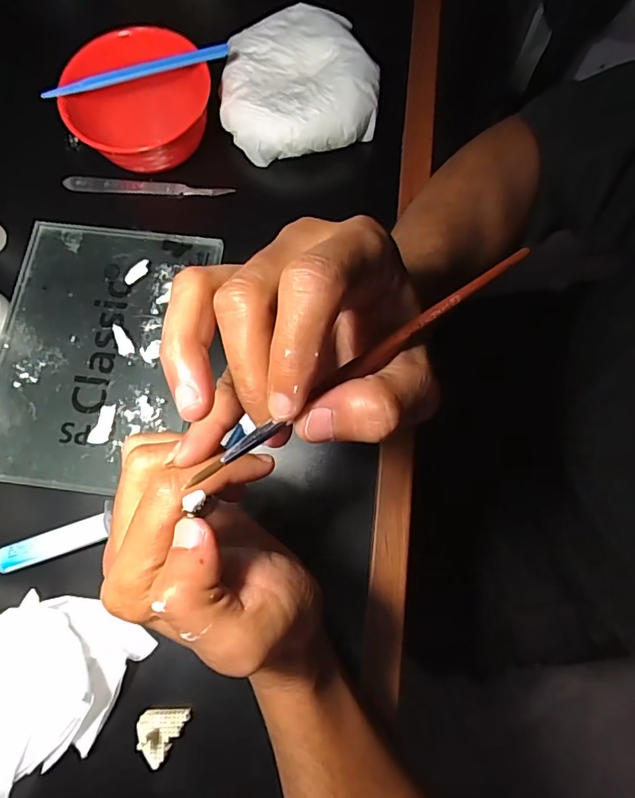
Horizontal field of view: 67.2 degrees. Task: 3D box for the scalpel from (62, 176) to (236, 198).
[{"bbox_3d":[-0.139,-0.173,0.390,0.139,0.008,0.012,4,75,2],"label":"scalpel"}]

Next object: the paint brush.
[{"bbox_3d":[0.031,-0.023,0.187,0.154,0.008,0.005,-34,77,-18],"label":"paint brush"}]

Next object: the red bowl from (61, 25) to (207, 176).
[{"bbox_3d":[-0.137,-0.229,0.375,0.107,0.050,0.097,-22,76,-5],"label":"red bowl"}]

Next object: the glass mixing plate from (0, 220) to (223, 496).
[{"bbox_3d":[-0.164,-0.036,0.350,0.147,0.009,0.198,5,75,2],"label":"glass mixing plate"}]

